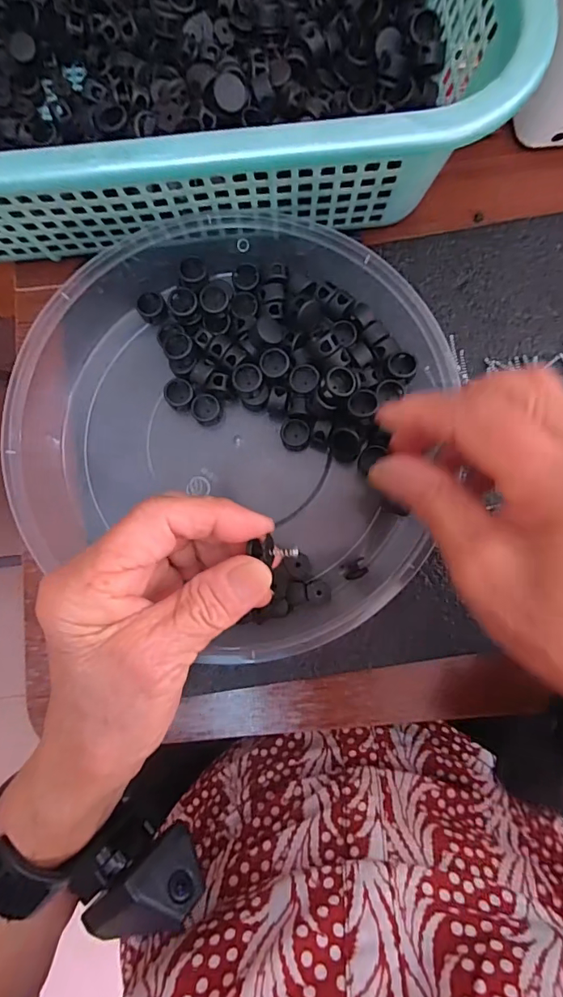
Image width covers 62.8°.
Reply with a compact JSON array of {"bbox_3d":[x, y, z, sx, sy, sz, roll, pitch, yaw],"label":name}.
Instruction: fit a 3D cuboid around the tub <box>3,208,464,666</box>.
[{"bbox_3d":[-0.026,-0.046,0.260,0.227,0.051,0.233,0,85,2],"label":"tub"}]

